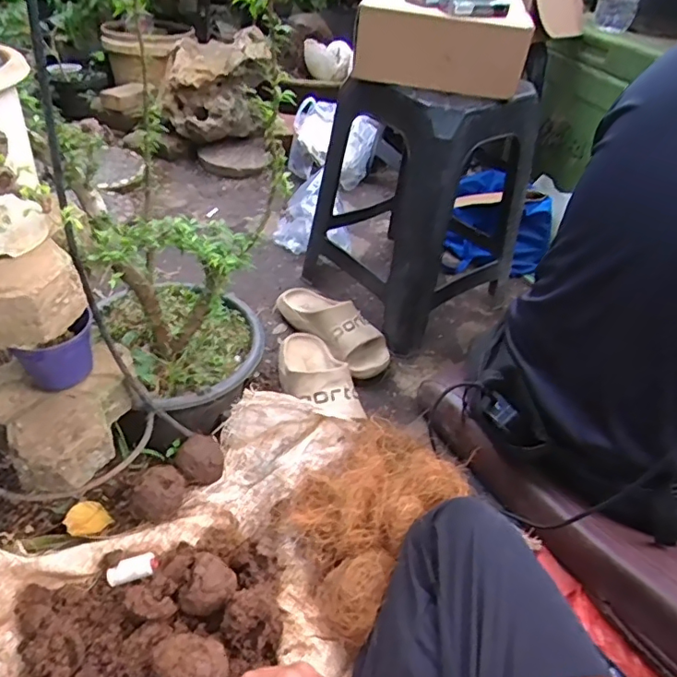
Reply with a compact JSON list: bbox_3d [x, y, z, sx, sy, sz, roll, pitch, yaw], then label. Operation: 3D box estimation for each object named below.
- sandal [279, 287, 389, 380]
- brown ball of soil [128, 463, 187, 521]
[{"bbox_3d":[-0.007,-0.034,1.025,0.110,0.066,0.285,-24,48,-32],"label":"sandal"},{"bbox_3d":[-0.229,0.198,0.693,0.065,0.065,0.060,4,39,-3],"label":"brown ball of soil"}]

